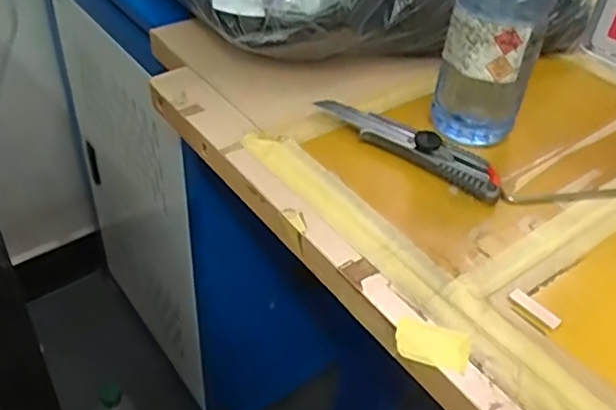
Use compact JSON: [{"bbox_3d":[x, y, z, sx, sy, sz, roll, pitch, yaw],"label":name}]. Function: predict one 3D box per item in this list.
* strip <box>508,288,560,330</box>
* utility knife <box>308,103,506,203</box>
[{"bbox_3d":[0.140,0.065,0.390,0.009,0.006,0.034,-25,49,-30],"label":"strip"},{"bbox_3d":[0.081,-0.051,0.512,0.171,0.018,0.032,31,47,27],"label":"utility knife"}]

